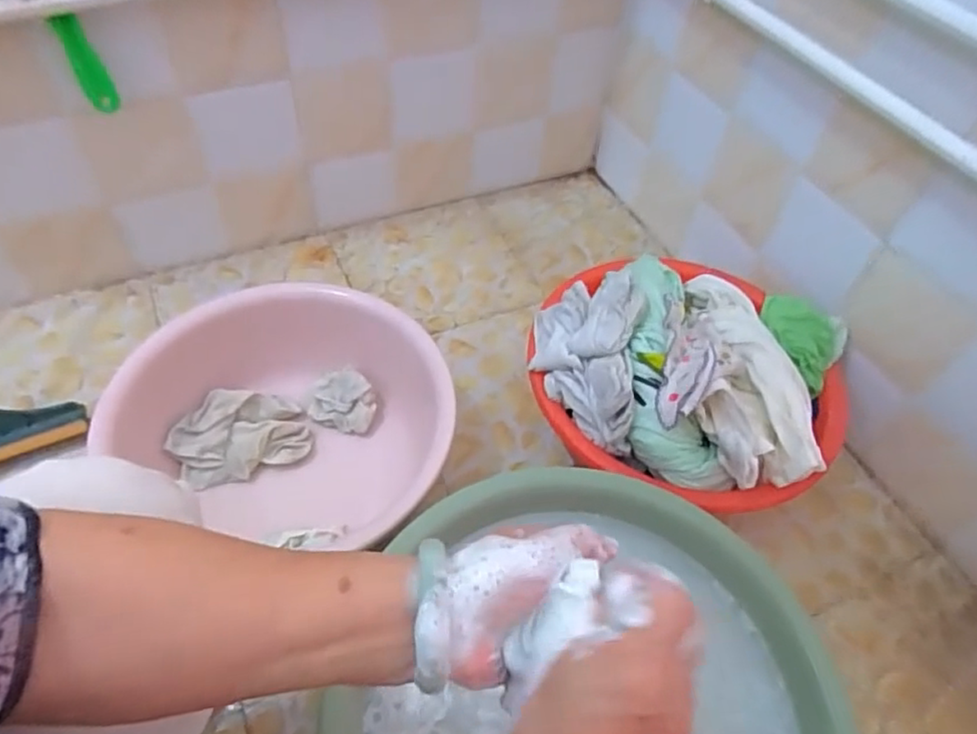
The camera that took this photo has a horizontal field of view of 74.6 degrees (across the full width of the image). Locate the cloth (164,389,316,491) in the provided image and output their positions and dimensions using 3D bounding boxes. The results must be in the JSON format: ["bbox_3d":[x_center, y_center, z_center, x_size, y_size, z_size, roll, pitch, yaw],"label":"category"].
[{"bbox_3d":[-0.338,0.093,0.876,0.172,0.031,0.124,-19,76,-25],"label":"cloth"}]

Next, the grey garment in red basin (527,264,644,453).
[{"bbox_3d":[0.121,-0.019,0.809,0.132,0.089,0.227,5,51,6],"label":"grey garment in red basin"}]

